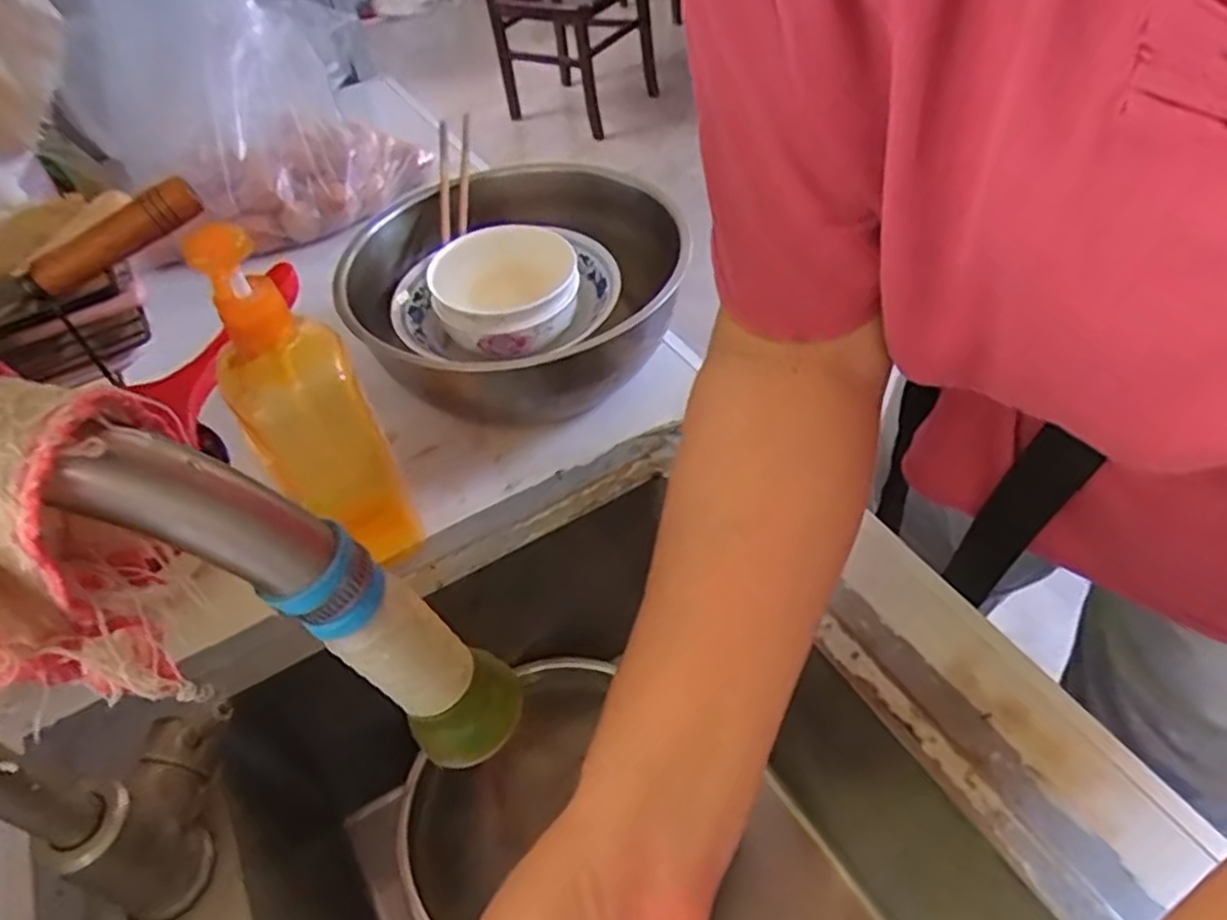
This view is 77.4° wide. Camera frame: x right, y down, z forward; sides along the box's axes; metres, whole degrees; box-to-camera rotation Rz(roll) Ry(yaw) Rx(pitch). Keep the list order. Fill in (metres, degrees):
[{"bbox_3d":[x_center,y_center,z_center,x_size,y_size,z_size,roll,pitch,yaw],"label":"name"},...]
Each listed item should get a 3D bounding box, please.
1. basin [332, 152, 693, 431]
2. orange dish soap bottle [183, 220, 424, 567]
[{"bbox_3d":[-0.081,-0.133,0.653,0.258,0.109,0.250,-3,48,4],"label":"basin"},{"bbox_3d":[-0.186,-0.025,0.471,0.067,0.254,0.054,-27,51,-17],"label":"orange dish soap bottle"}]

